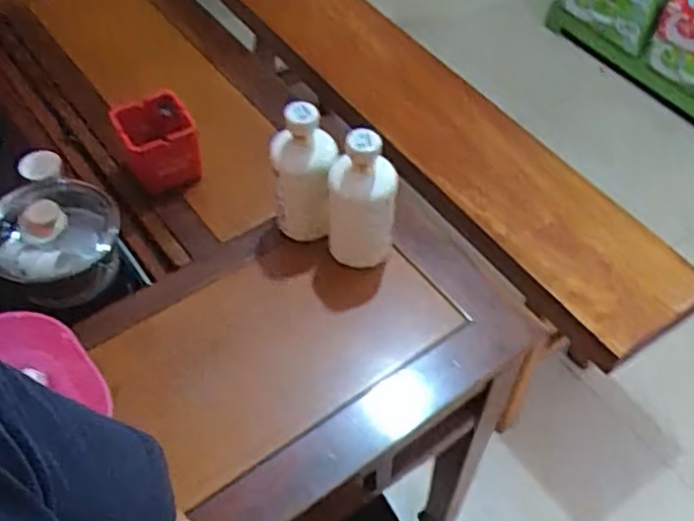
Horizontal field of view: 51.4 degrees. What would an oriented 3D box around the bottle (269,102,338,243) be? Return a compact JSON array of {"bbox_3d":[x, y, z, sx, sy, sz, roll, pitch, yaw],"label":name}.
[{"bbox_3d":[-0.053,-0.115,0.897,0.079,0.175,0.066,-4,53,-4],"label":"bottle"}]

